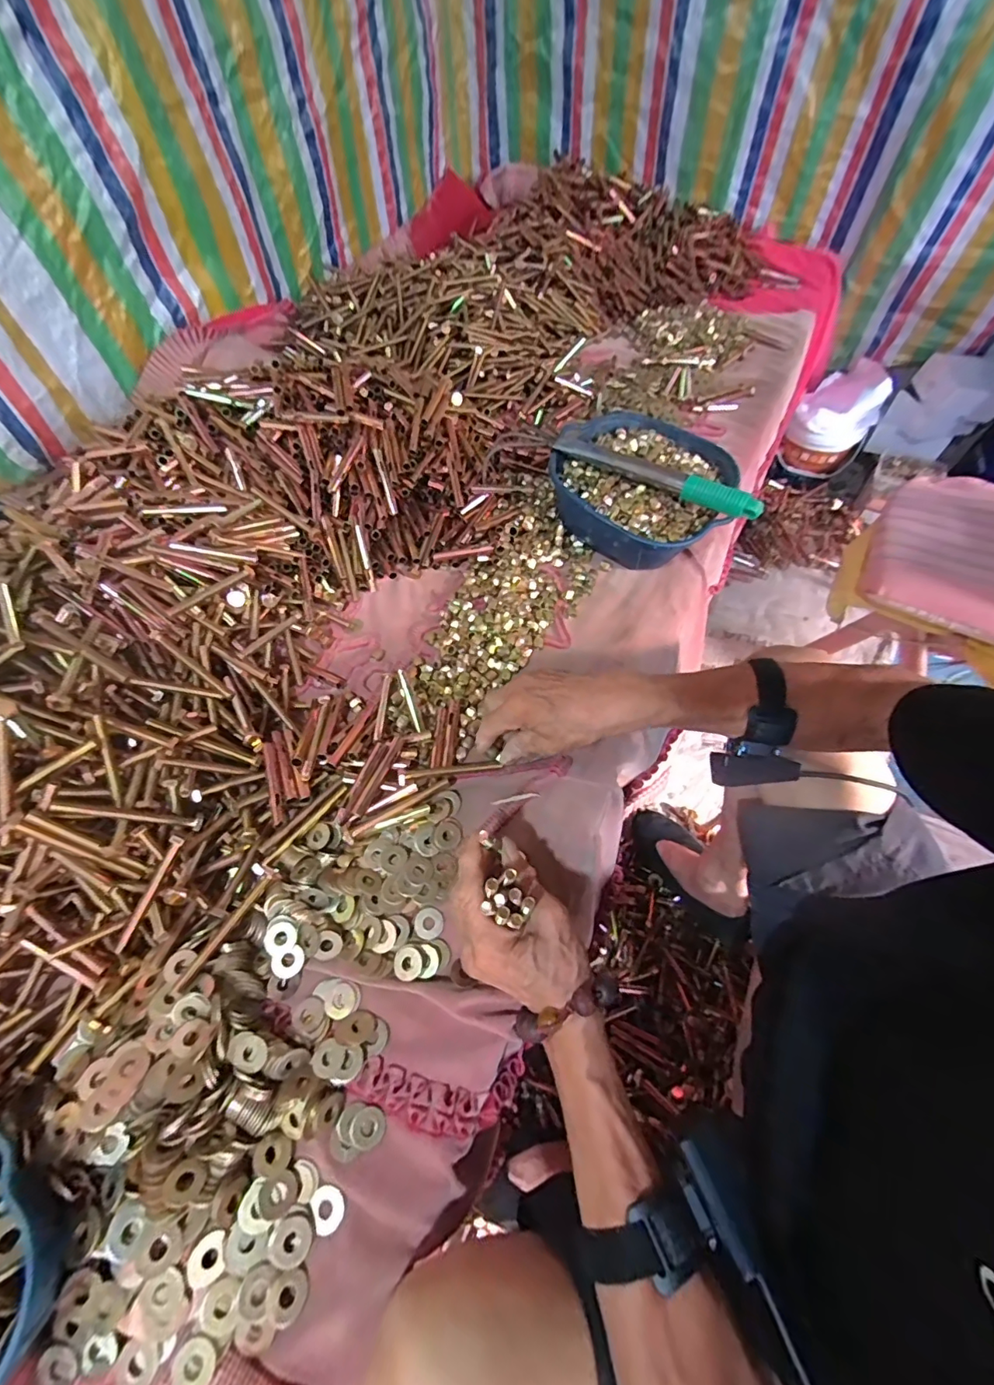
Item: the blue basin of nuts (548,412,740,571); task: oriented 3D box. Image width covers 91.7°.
[{"bbox_3d":[0.180,-0.263,0.638,0.223,0.098,0.215,-1,58,1],"label":"blue basin of nuts"}]

